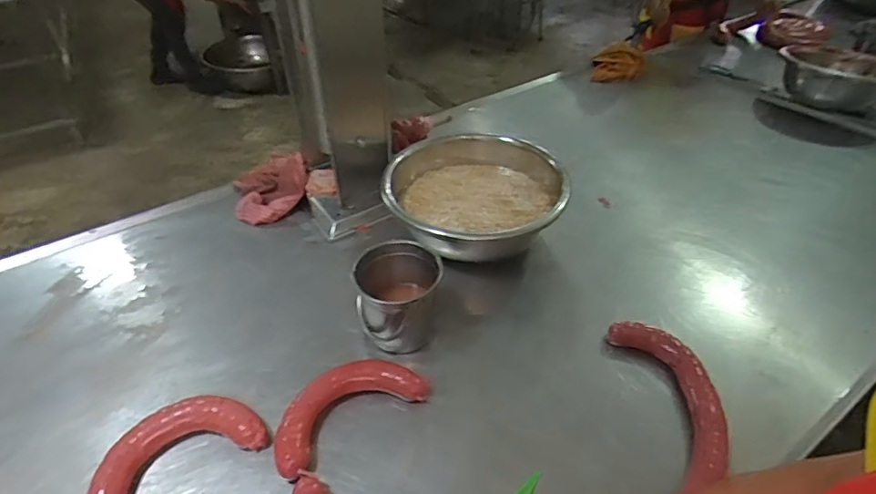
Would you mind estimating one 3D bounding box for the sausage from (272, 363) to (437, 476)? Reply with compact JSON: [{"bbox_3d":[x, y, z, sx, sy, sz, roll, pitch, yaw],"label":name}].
[{"bbox_3d":[-0.128,0.224,0.732,0.226,0.046,0.110,-26,47,-26],"label":"sausage"}]

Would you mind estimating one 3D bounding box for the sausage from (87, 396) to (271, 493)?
[{"bbox_3d":[-0.348,0.265,0.697,0.219,0.038,0.109,-20,45,-22],"label":"sausage"}]

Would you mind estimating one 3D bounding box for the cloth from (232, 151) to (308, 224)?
[{"bbox_3d":[-0.361,-0.129,1.125,0.158,0.039,0.176,-17,53,-2],"label":"cloth"}]

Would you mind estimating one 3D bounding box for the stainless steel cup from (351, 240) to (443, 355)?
[{"bbox_3d":[-0.060,0.081,0.820,0.125,0.128,0.125,0,41,0],"label":"stainless steel cup"}]

